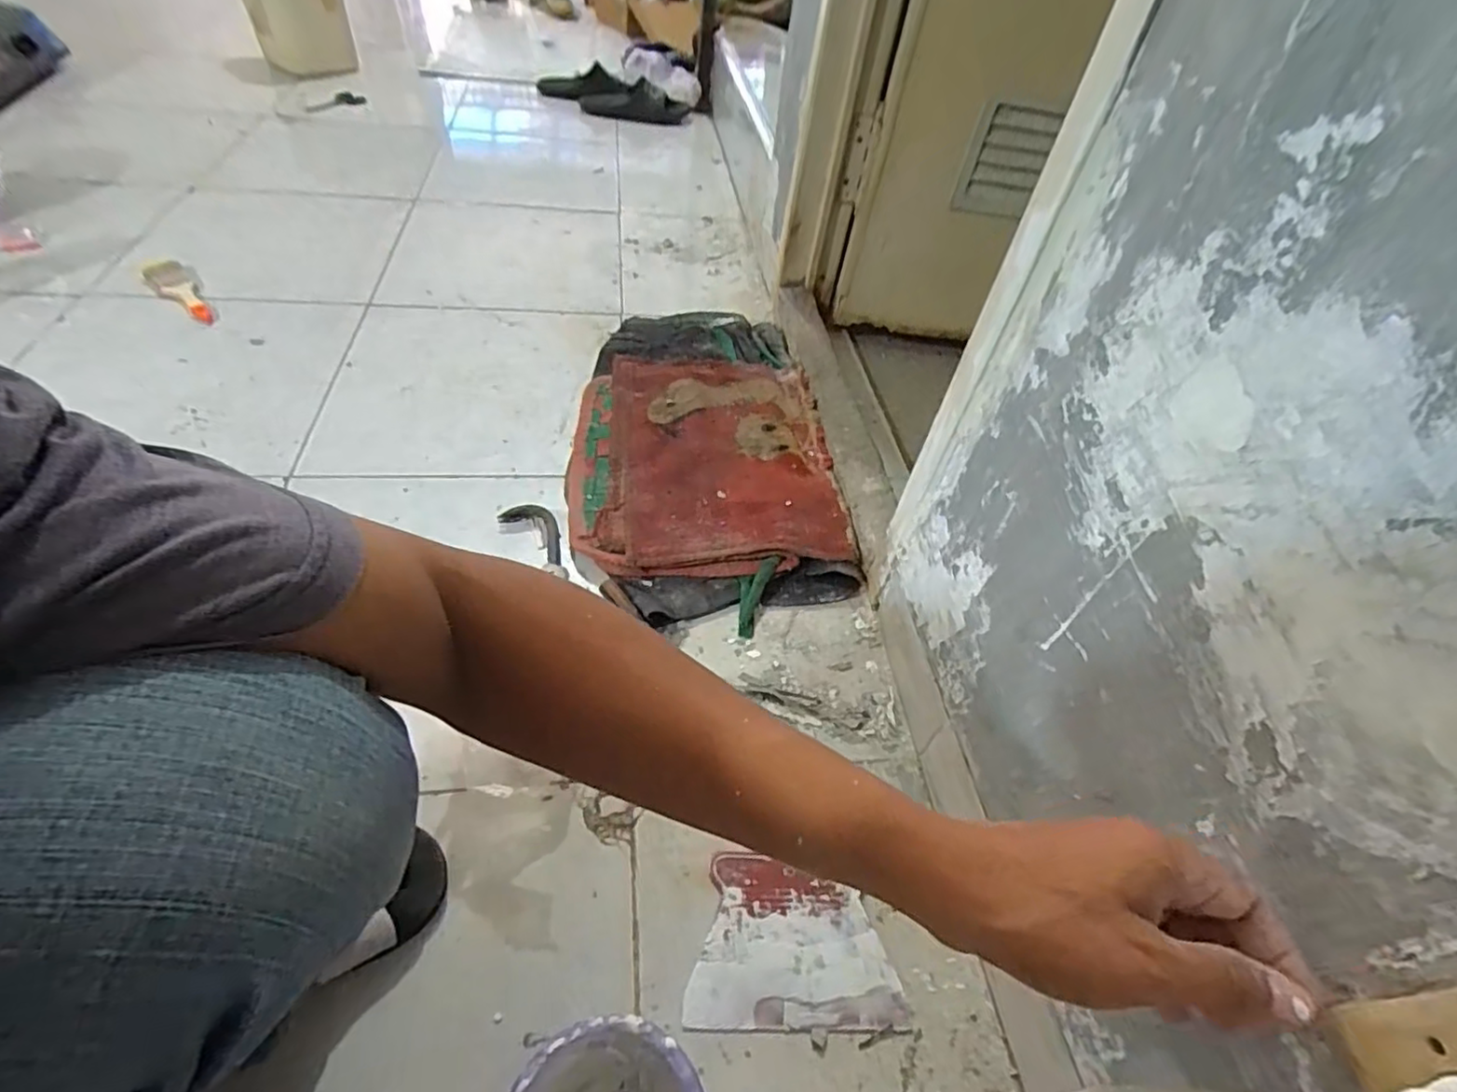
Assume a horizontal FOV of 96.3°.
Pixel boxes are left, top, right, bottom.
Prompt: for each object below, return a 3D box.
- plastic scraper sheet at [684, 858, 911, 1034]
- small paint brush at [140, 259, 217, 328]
[{"bbox_3d":[0.054,0.320,0.528,0.166,0.004,0.118,4,51,-3],"label":"plastic scraper sheet"},{"bbox_3d":[-0.818,-0.378,0.976,0.062,0.028,0.166,-32,61,-28],"label":"small paint brush"}]

